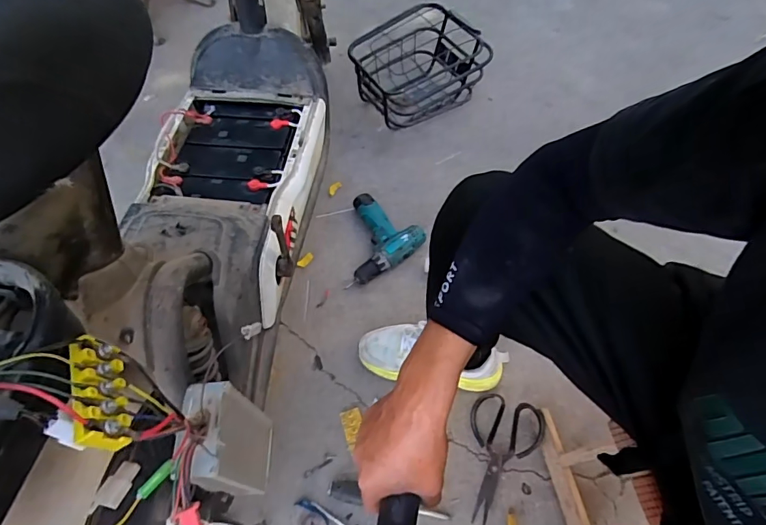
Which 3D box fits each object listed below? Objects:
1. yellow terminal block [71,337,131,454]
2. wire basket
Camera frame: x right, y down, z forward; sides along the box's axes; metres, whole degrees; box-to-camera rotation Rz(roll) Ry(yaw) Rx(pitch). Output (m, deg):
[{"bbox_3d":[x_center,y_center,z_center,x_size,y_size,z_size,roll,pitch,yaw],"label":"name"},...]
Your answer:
[{"bbox_3d":[-0.201,0.091,0.311,0.018,0.043,0.080,-32,62,4],"label":"yellow terminal block"},{"bbox_3d":[0.088,-0.530,1.222,0.323,0.188,0.249,-19,63,-13],"label":"wire basket"}]

